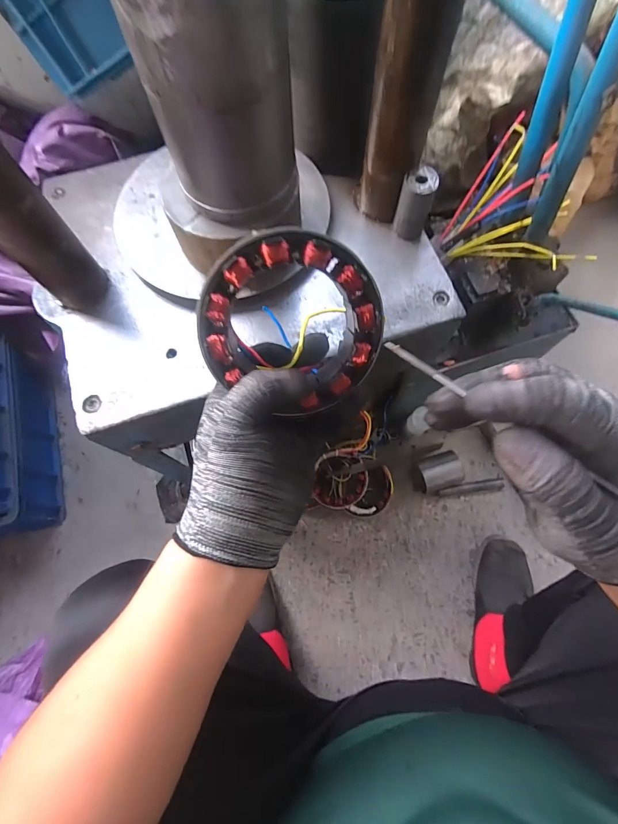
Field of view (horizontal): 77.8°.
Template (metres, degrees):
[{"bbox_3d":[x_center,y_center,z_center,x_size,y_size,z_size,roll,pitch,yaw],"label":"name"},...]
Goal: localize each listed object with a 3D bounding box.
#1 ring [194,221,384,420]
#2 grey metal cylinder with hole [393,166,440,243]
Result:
[{"bbox_3d":[-0.010,-0.060,0.250,0.116,0.027,0.102,19,113,-13],"label":"ring"},{"bbox_3d":[0.126,-0.245,0.458,0.037,0.073,0.041,19,73,7],"label":"grey metal cylinder with hole"}]

